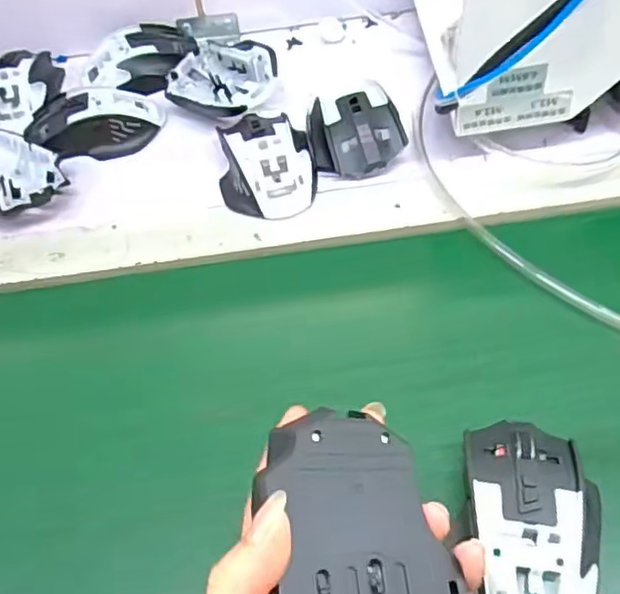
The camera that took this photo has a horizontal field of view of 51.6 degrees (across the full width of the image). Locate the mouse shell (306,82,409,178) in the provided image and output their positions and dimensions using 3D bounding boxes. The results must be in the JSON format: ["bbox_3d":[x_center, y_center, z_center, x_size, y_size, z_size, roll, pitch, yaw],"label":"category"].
[{"bbox_3d":[0.036,-0.132,0.506,0.073,0.038,0.089,-6,53,1],"label":"mouse shell"}]

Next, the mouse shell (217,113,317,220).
[{"bbox_3d":[-0.033,-0.103,0.495,0.072,0.035,0.088,-10,52,-3],"label":"mouse shell"}]

